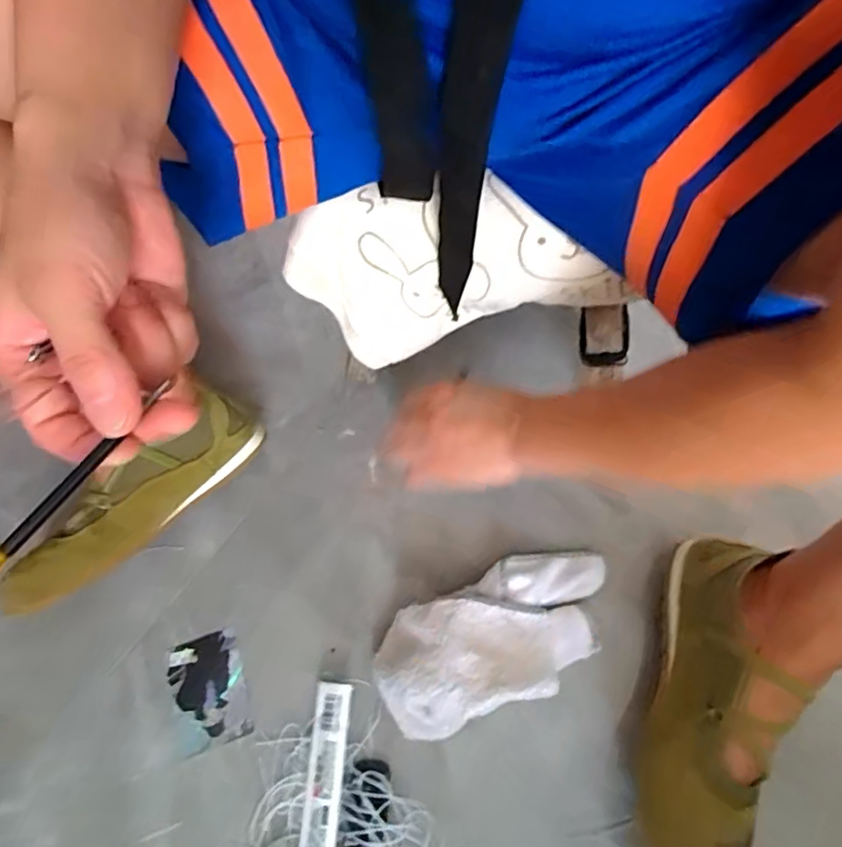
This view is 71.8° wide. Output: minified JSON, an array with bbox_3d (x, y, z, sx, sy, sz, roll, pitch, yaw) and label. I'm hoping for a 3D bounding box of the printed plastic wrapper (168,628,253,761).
[{"bbox_3d":[-0.176,0.222,0.482,0.060,0.004,0.084,-22,65,-5],"label":"printed plastic wrapper"}]

